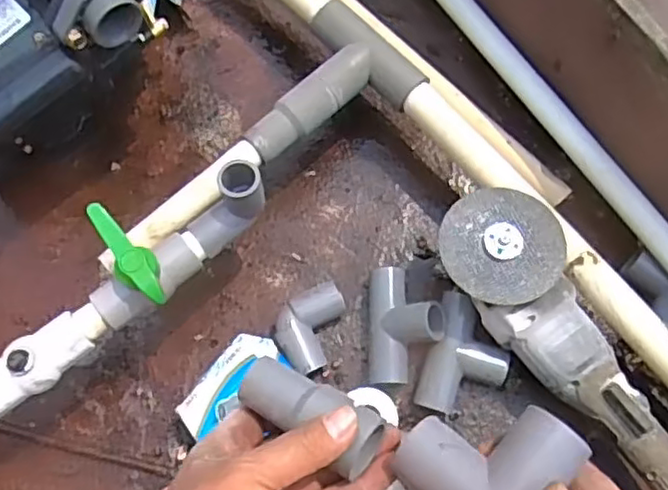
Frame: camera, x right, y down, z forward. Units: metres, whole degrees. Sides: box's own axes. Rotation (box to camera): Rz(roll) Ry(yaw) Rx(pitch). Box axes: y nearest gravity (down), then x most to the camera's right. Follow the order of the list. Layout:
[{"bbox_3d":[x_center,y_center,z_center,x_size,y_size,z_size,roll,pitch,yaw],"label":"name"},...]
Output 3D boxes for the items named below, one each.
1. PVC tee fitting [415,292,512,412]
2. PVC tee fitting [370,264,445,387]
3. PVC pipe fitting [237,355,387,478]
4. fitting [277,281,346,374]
[{"bbox_3d":[0.115,0.098,0.577,0.067,0.039,0.100,16,74,5],"label":"PVC tee fitting"},{"bbox_3d":[0.062,0.069,0.577,0.063,0.051,0.102,1,73,1],"label":"PVC tee fitting"},{"bbox_3d":[-0.016,0.098,0.390,0.085,0.030,0.038,23,75,20],"label":"PVC pipe fitting"},{"bbox_3d":[-0.022,0.072,0.592,0.052,0.035,0.077,18,75,6],"label":"fitting"}]

